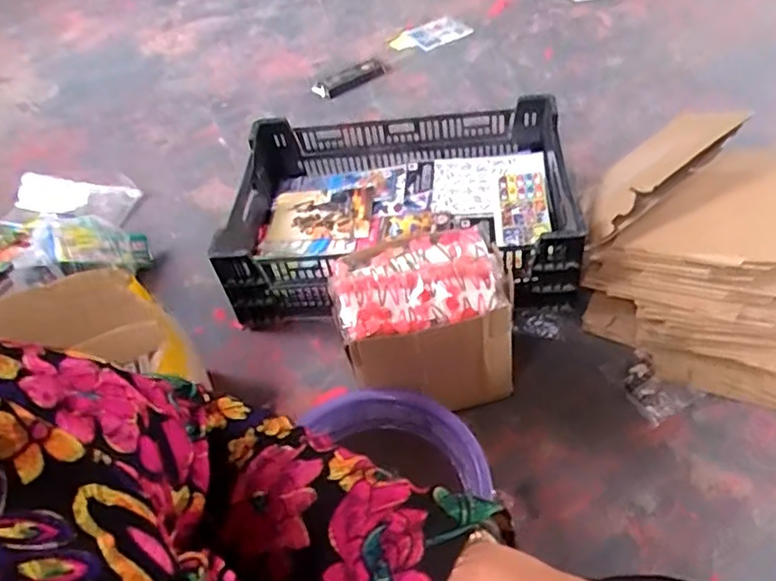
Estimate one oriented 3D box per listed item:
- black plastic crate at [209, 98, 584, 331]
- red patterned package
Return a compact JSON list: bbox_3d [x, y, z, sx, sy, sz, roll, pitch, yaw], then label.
[{"bbox_3d":[0.017,-0.153,1.132,0.606,0.171,0.415,-1,49,6],"label":"black plastic crate"},{"bbox_3d":[0.038,-0.016,0.835,0.229,0.040,0.171,-14,46,-3],"label":"red patterned package"}]

